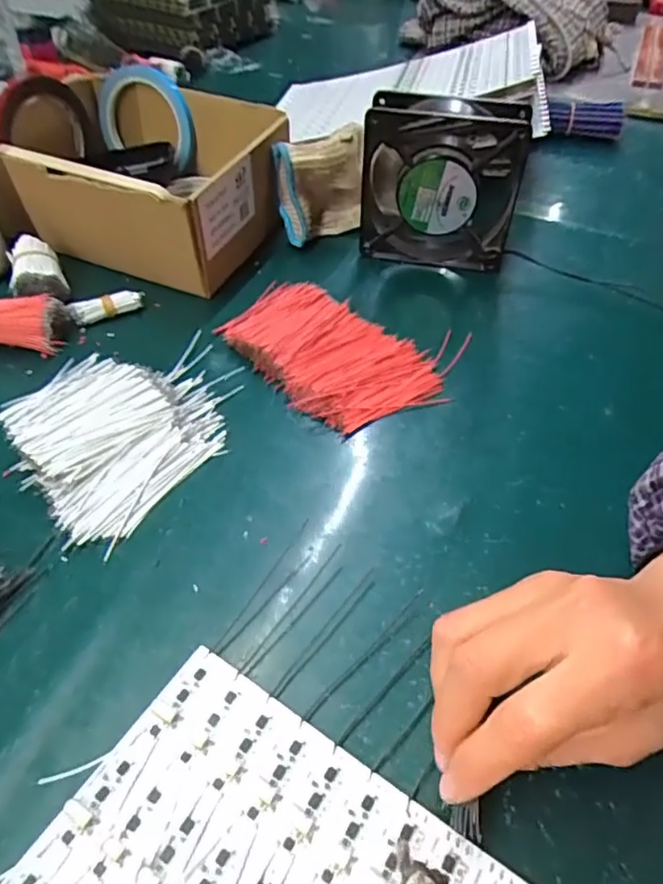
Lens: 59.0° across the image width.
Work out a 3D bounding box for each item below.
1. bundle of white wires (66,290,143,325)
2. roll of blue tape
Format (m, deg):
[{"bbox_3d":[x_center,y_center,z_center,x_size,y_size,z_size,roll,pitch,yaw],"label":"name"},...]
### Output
[{"bbox_3d":[-0.169,-0.102,0.442,0.052,0.013,0.015,-21,52,-18],"label":"bundle of white wires"},{"bbox_3d":[-0.175,-0.301,0.539,0.090,0.089,0.018,10,49,9],"label":"roll of blue tape"}]

